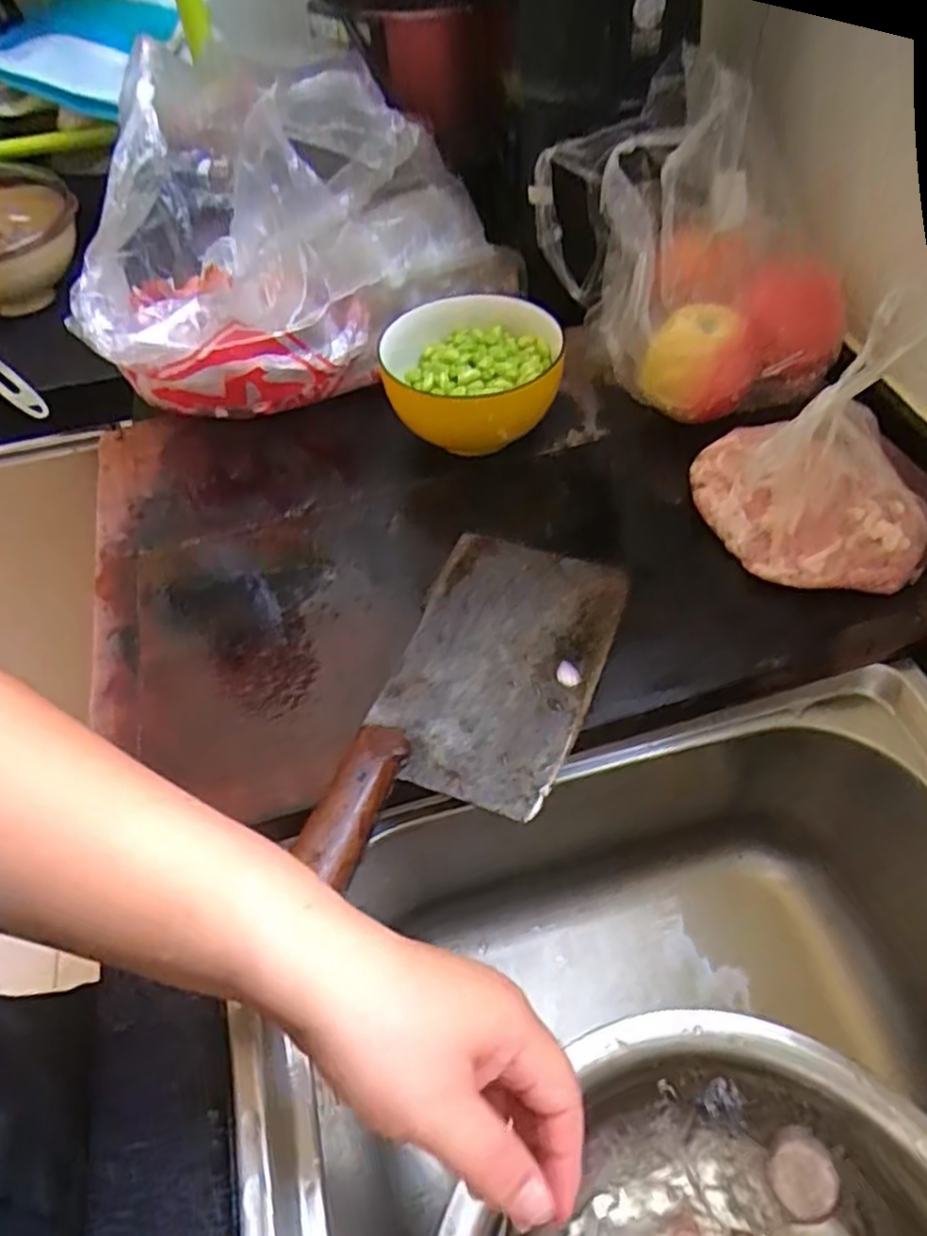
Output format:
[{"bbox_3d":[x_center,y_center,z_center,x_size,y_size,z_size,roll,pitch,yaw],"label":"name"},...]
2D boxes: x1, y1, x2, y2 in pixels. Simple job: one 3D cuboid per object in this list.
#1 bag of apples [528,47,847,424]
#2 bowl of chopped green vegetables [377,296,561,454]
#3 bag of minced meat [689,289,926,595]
[{"bbox_3d":[0.184,-0.286,0.553,0.187,0.153,0.235,-17,53,-8],"label":"bag of apples"},{"bbox_3d":[0.008,-0.171,0.546,0.125,0.083,0.123,-2,53,3],"label":"bowl of chopped green vegetables"},{"bbox_3d":[0.222,-0.096,0.444,0.147,0.103,0.118,15,56,15],"label":"bag of minced meat"}]

